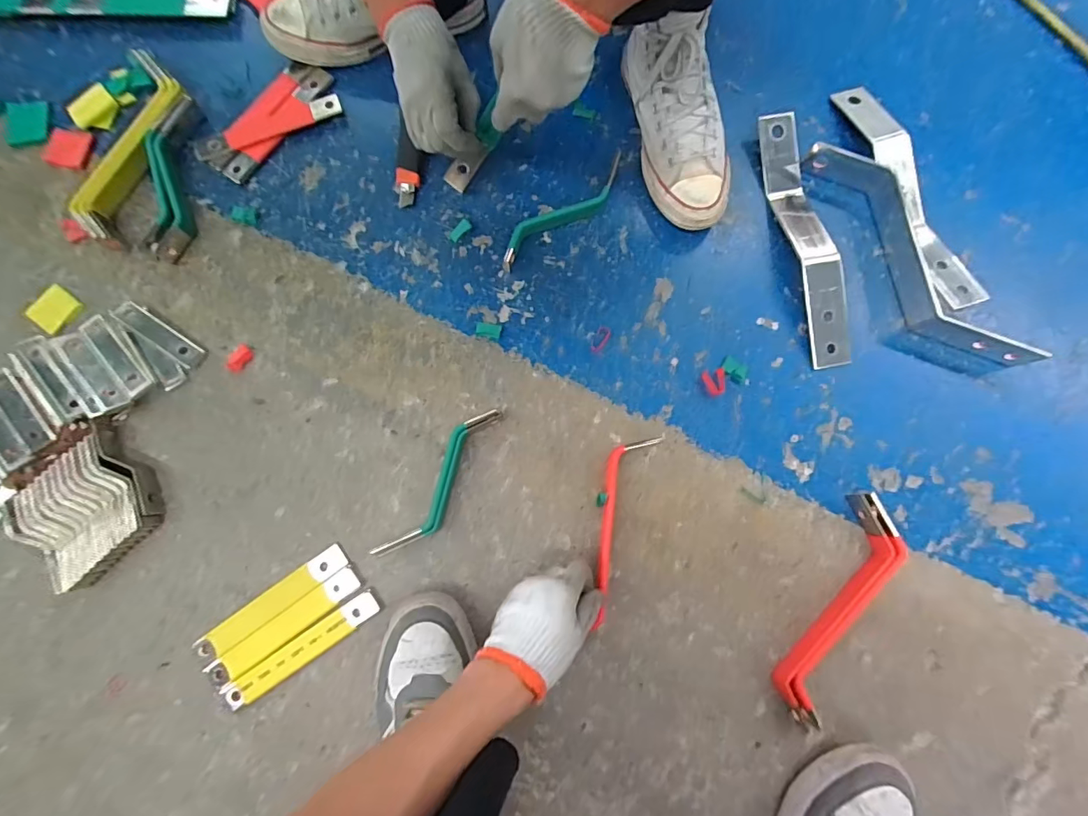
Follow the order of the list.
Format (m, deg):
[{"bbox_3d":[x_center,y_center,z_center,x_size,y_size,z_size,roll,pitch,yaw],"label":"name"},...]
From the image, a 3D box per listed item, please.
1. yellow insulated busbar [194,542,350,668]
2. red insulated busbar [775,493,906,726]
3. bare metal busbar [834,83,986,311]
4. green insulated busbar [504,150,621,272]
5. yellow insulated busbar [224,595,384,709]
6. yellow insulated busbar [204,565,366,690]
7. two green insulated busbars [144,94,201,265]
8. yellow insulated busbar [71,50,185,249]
[{"bbox_3d":[-0.304,0.219,0.529,0.179,0.012,0.029,-36,84,-6],"label":"yellow insulated busbar"},{"bbox_3d":[0.333,0.223,0.530,0.059,0.034,0.253,29,82,3],"label":"red insulated busbar"},{"bbox_3d":[0.465,-0.277,0.610,0.056,0.035,0.326,-16,82,-4],"label":"bare metal busbar"},{"bbox_3d":[0.026,-0.250,0.603,0.203,0.030,0.036,-37,84,-6],"label":"green insulated busbar"},{"bbox_3d":[-0.266,0.267,0.524,0.179,0.015,0.031,-32,83,-6],"label":"yellow insulated busbar"},{"bbox_3d":[-0.286,0.243,0.527,0.178,0.013,0.031,-36,84,-6],"label":"yellow insulated busbar"},{"bbox_3d":[-0.465,-0.285,0.592,0.053,0.022,0.214,-3,81,-2],"label":"two green insulated busbars"},{"bbox_3d":[-0.535,-0.335,0.617,0.070,0.040,0.261,15,81,1],"label":"yellow insulated busbar"}]

